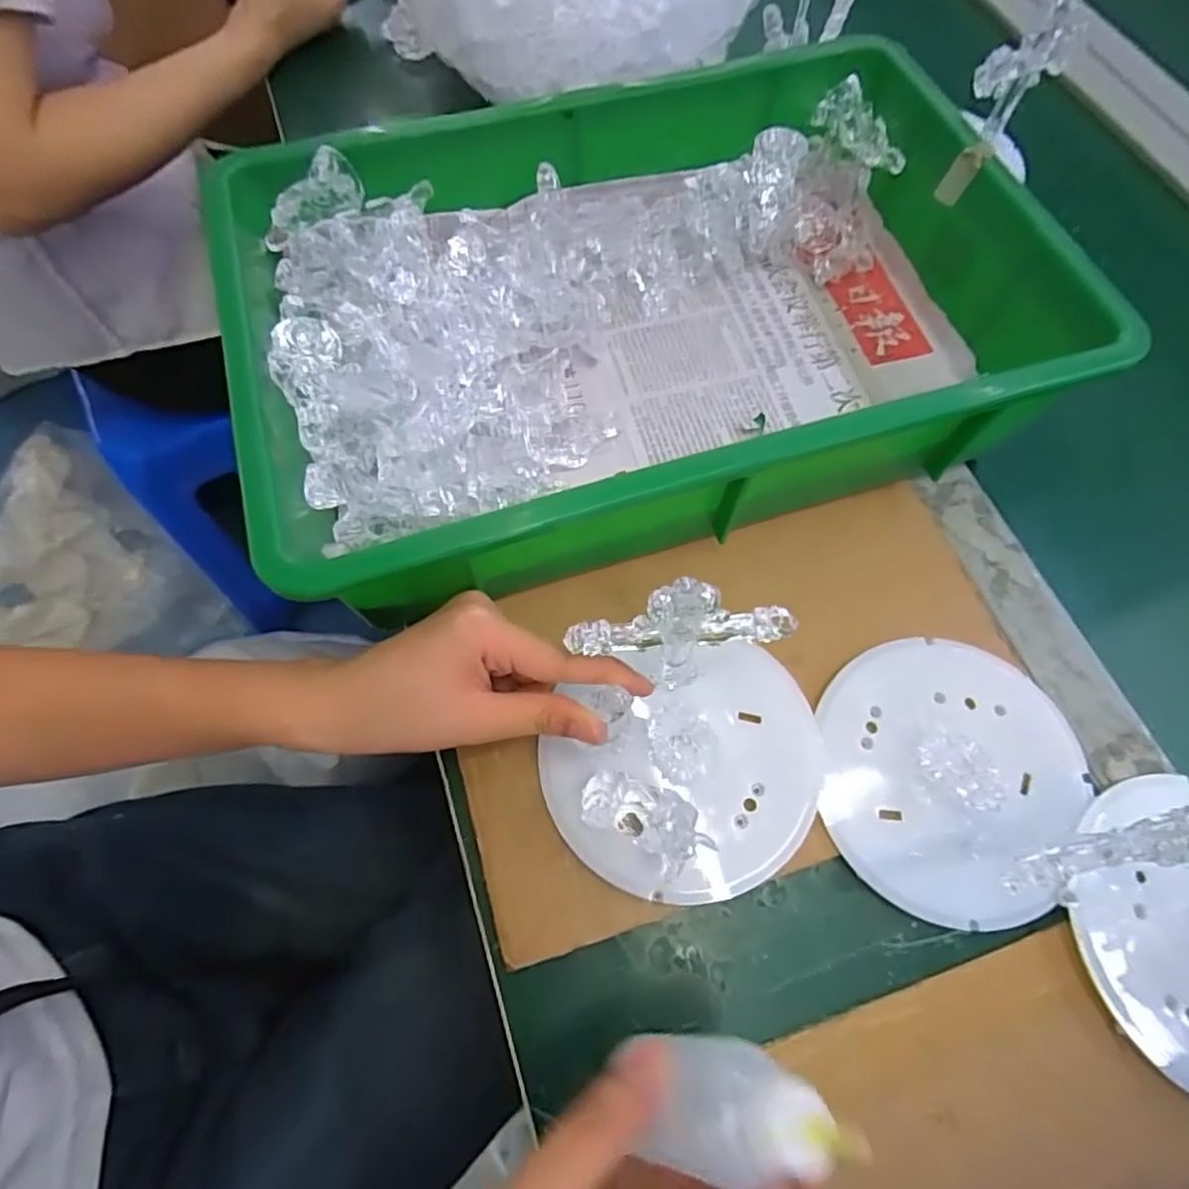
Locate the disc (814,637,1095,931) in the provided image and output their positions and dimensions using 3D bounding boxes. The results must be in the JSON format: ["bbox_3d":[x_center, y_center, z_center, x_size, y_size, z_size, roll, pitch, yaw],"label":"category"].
[{"bbox_3d":[0.171,0.083,0.299,0.122,0.019,0.126,0,67,-1],"label":"disc"}]

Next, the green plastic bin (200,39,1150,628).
[{"bbox_3d":[0.029,-0.153,0.359,0.399,0.096,0.264,-16,68,-8],"label":"green plastic bin"}]

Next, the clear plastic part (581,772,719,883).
[{"bbox_3d":[0.023,0.100,0.286,0.056,0.017,0.031,35,70,13],"label":"clear plastic part"}]

